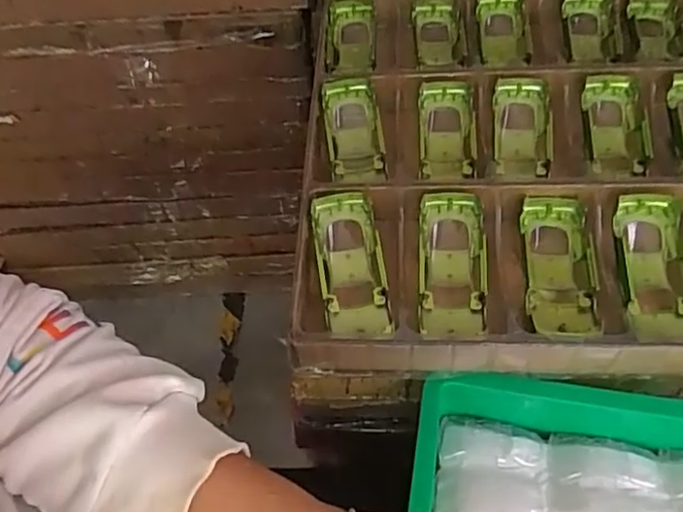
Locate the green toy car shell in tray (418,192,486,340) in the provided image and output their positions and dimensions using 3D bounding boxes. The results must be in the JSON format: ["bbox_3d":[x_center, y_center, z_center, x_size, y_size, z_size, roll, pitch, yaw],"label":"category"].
[{"bbox_3d":[0.091,0.007,0.499,0.052,0.028,0.120,0,73,5],"label":"green toy car shell in tray"}]

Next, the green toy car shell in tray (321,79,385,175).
[{"bbox_3d":[0.012,-0.125,0.597,0.051,0.046,0.096,-10,55,-2],"label":"green toy car shell in tray"}]

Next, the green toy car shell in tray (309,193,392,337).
[{"bbox_3d":[0.007,0.009,0.504,0.051,0.026,0.120,-10,71,-2],"label":"green toy car shell in tray"}]

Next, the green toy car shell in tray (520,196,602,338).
[{"bbox_3d":[0.174,0.011,0.483,0.051,0.032,0.136,3,56,7],"label":"green toy car shell in tray"}]

